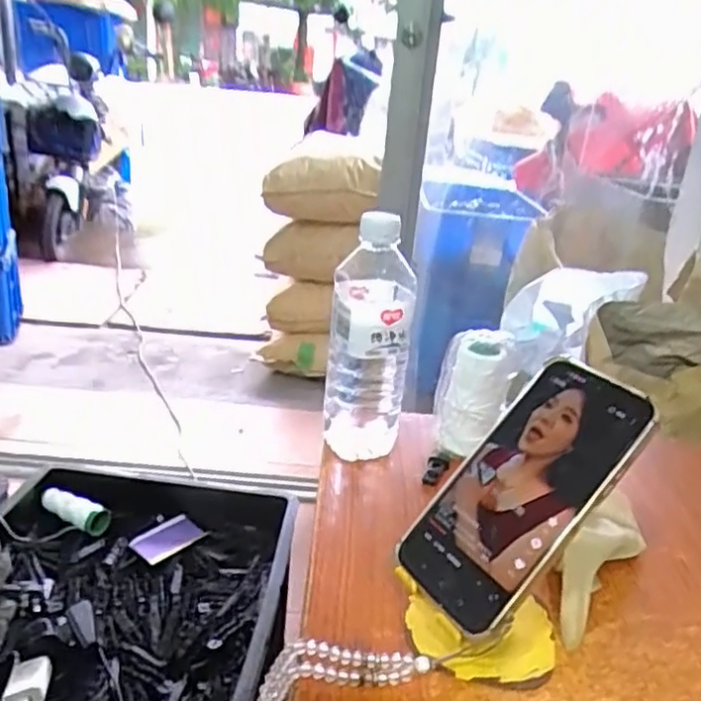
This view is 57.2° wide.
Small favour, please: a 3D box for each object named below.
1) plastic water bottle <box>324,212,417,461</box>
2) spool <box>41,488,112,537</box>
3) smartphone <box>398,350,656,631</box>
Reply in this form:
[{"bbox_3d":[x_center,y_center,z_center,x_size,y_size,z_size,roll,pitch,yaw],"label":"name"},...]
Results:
[{"bbox_3d":[0.016,0.001,0.555,0.070,0.218,0.058,4,23,-2],"label":"plastic water bottle"},{"bbox_3d":[-0.418,0.237,0.969,0.120,0.040,0.037,22,27,12],"label":"spool"},{"bbox_3d":[0.101,0.080,0.379,0.165,0.005,0.077,-49,40,-5],"label":"smartphone"}]

